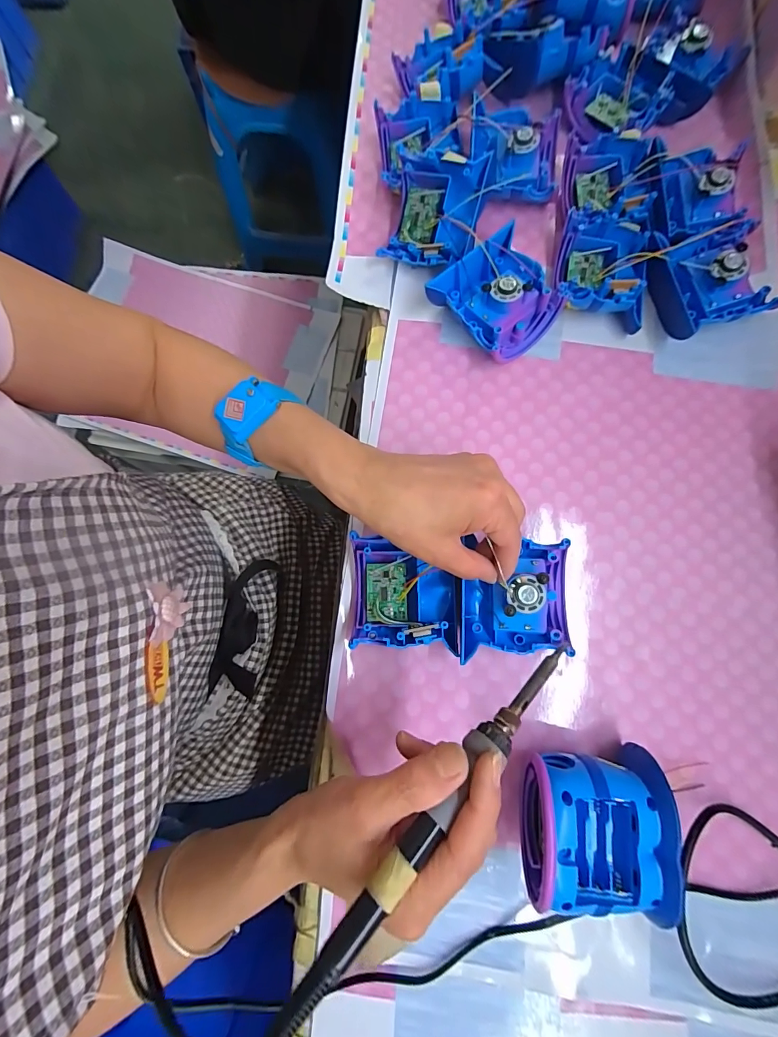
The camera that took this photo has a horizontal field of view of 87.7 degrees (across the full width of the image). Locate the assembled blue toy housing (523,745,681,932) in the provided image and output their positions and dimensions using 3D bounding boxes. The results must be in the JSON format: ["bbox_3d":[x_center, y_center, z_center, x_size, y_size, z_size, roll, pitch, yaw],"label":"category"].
[{"bbox_3d":[0.132,0.195,0.260,0.082,0.066,0.083,7,79,1],"label":"assembled blue toy housing"}]

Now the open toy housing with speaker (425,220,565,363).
[{"bbox_3d":[0.093,-0.187,0.349,0.084,0.045,0.083,-38,81,-7],"label":"open toy housing with speaker"}]

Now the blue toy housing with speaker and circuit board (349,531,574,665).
[{"bbox_3d":[0.052,0.057,0.300,0.155,0.034,0.081,3,78,4],"label":"blue toy housing with speaker and circuit board"}]

